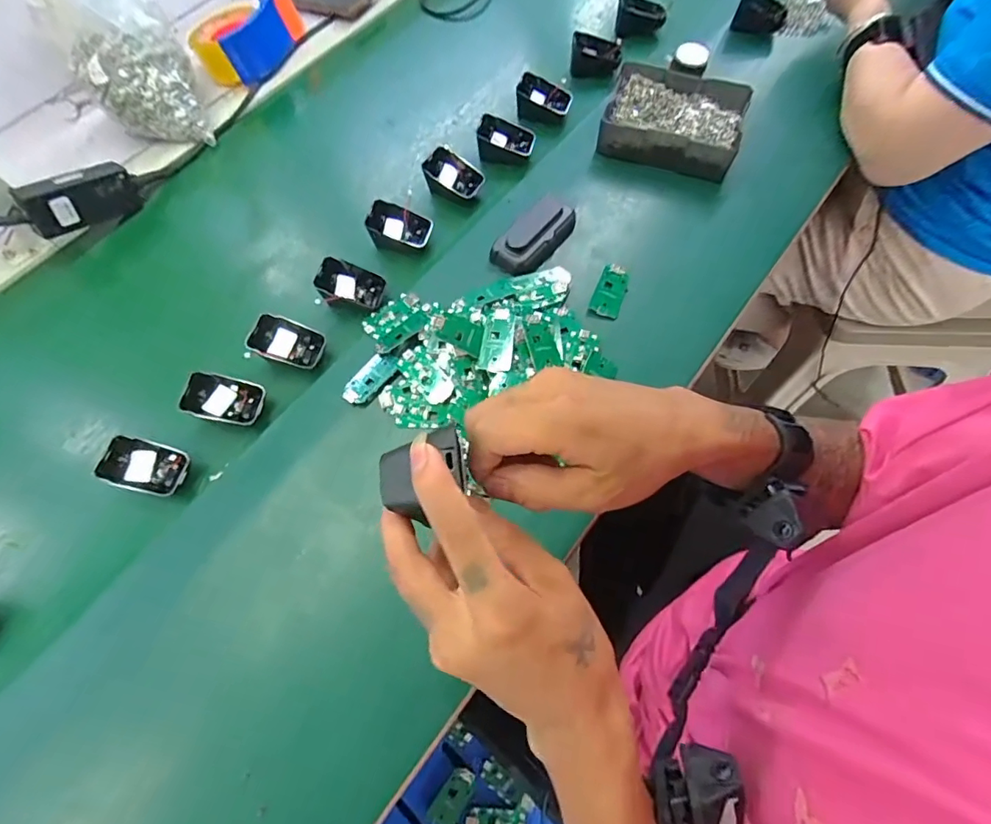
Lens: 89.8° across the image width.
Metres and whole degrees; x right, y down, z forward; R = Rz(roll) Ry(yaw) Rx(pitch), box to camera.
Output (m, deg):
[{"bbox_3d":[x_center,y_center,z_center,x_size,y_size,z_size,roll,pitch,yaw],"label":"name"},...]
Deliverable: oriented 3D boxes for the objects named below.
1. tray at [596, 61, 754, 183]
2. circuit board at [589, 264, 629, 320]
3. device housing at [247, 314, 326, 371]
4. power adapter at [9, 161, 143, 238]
[{"bbox_3d":[0.217,-0.356,0.604,0.155,0.045,0.130,16,68,11],"label":"tray"},{"bbox_3d":[0.123,-0.128,0.527,0.032,0.008,0.061,25,70,3],"label":"circuit board"},{"bbox_3d":[-0.210,-0.070,0.503,0.069,0.013,0.046,21,79,-21],"label":"device housing"},{"bbox_3d":[-0.483,-0.250,0.584,0.030,0.057,0.116,31,49,16],"label":"power adapter"}]

